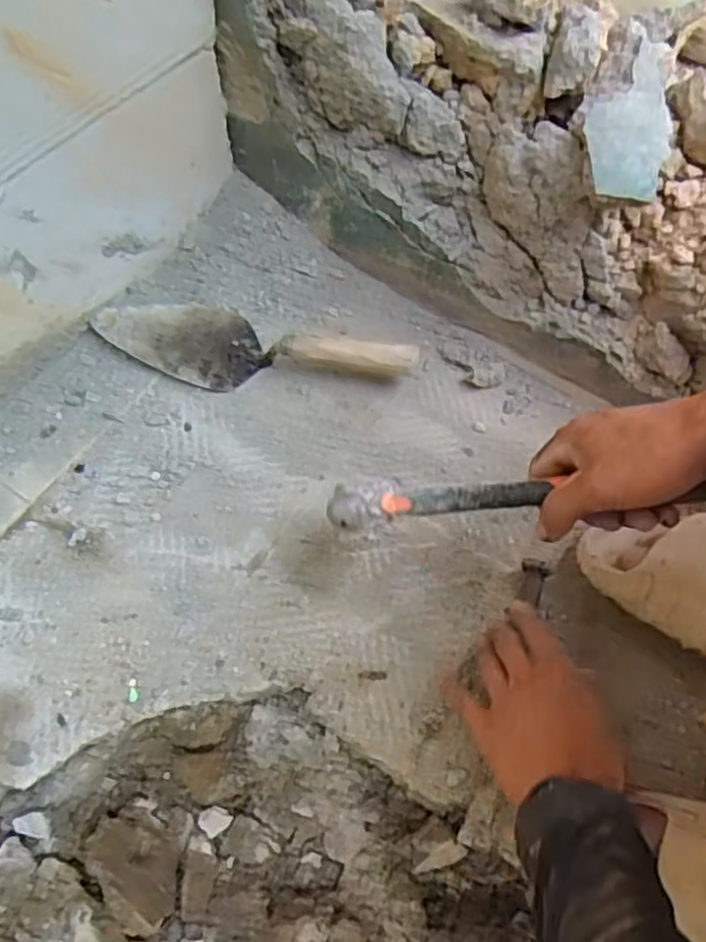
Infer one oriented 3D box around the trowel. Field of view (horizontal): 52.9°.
[{"bbox_3d":[-0.097,-0.125,0.695,0.310,0.051,0.094,15,62,4],"label":"trowel"}]

